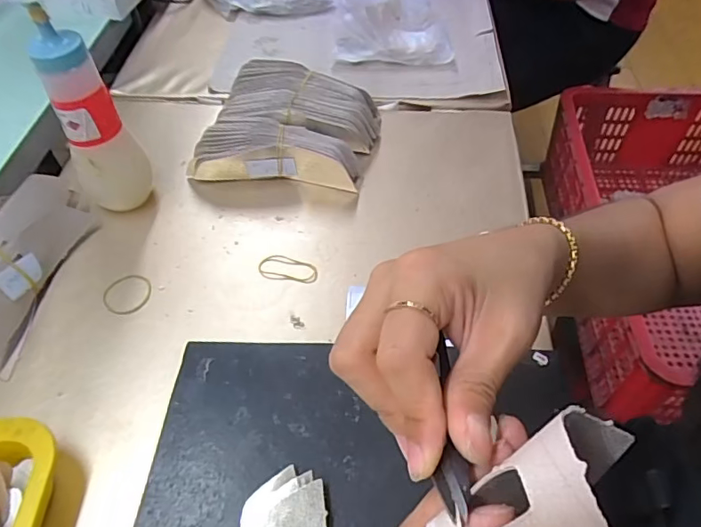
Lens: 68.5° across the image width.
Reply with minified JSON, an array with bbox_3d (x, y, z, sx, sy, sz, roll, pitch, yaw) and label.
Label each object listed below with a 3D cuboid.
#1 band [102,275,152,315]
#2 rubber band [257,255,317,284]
[{"bbox_3d":[-0.211,0.028,0.486,0.044,0.004,0.045,-18,53,-14],"label":"band"},{"bbox_3d":[-0.061,0.005,0.501,0.058,0.004,0.027,8,52,7],"label":"rubber band"}]

